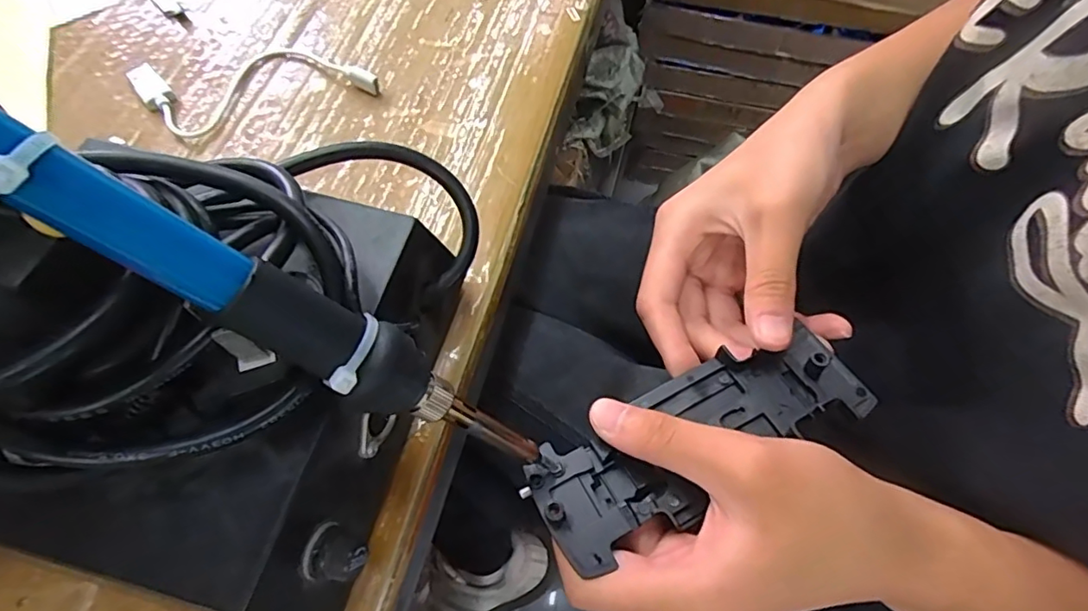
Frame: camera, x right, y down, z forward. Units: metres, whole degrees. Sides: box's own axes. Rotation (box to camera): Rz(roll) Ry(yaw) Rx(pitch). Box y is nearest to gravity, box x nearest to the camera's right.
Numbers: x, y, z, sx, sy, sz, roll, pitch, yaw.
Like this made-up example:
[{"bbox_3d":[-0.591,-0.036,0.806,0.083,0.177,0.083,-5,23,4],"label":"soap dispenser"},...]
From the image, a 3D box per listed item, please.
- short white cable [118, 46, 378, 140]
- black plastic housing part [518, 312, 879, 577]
[{"bbox_3d":[-0.142,-0.110,0.273,0.111,0.012,0.056,-19,65,-9],"label":"short white cable"},{"bbox_3d":[0.056,0.046,0.203,0.124,0.012,0.044,-25,66,-14],"label":"black plastic housing part"}]

